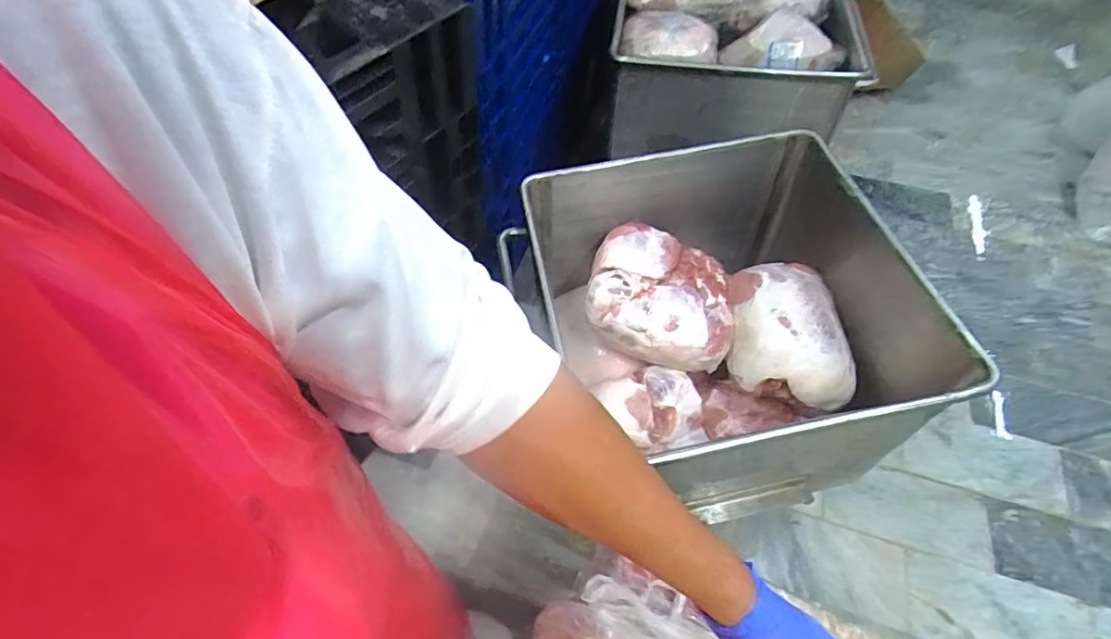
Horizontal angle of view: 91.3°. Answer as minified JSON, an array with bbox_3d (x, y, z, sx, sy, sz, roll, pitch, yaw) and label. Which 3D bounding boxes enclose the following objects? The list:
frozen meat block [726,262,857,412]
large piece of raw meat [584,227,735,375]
[{"bbox_3d":[0.475,0.025,1.128,0.225,0.125,0.296,-1,54,-2],"label":"frozen meat block"},{"bbox_3d":[0.222,-0.046,1.166,0.299,0.149,0.265,10,55,6],"label":"large piece of raw meat"}]

